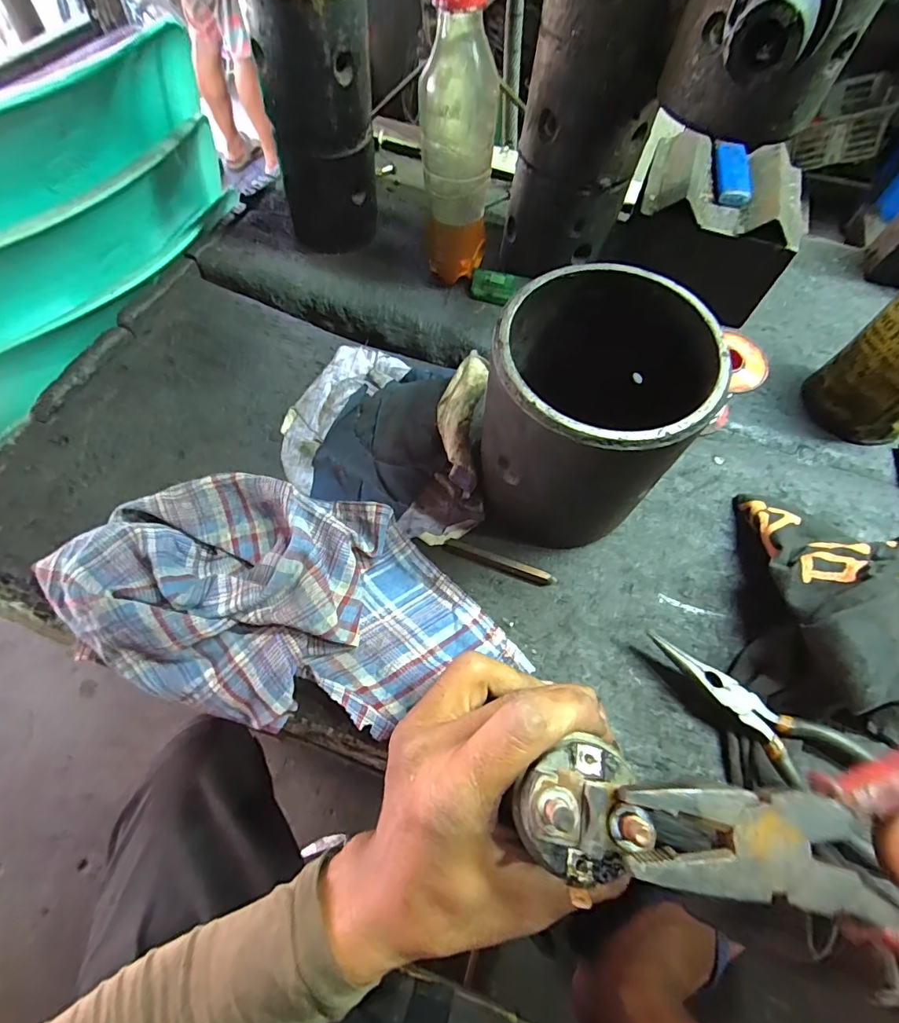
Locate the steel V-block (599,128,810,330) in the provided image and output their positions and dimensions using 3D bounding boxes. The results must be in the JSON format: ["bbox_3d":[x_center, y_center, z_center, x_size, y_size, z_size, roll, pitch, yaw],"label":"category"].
[{"bbox_3d":[0.211,-0.239,0.401,0.129,0.091,0.107,15,61,4],"label":"steel V-block"}]

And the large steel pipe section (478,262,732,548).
[{"bbox_3d":[0.078,-0.051,0.274,0.111,0.128,0.114,18,62,6],"label":"large steel pipe section"}]

